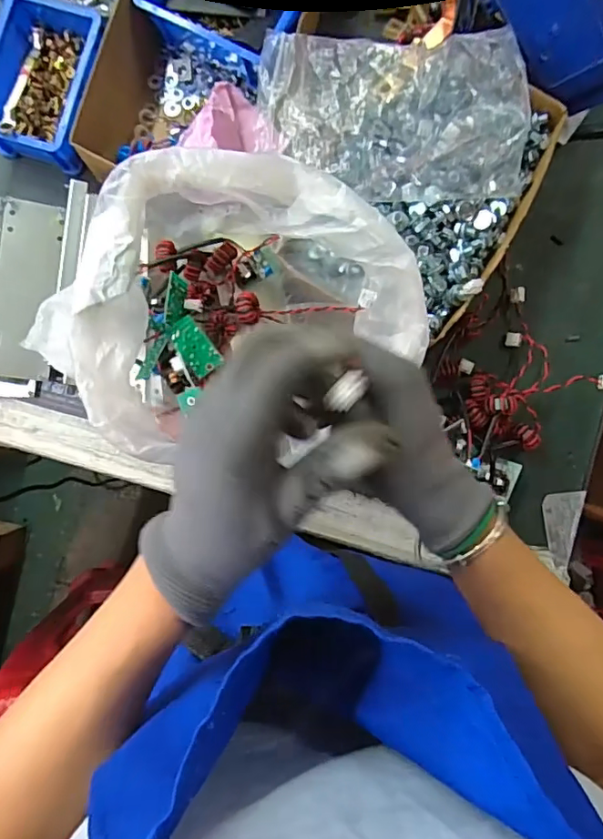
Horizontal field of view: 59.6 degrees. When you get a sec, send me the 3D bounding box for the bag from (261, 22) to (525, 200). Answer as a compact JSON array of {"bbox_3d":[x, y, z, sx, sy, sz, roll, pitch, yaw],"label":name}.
[{"bbox_3d":[0.091,-0.276,0.471,0.254,0.052,0.139,2,91,-5],"label":"bag"}]

